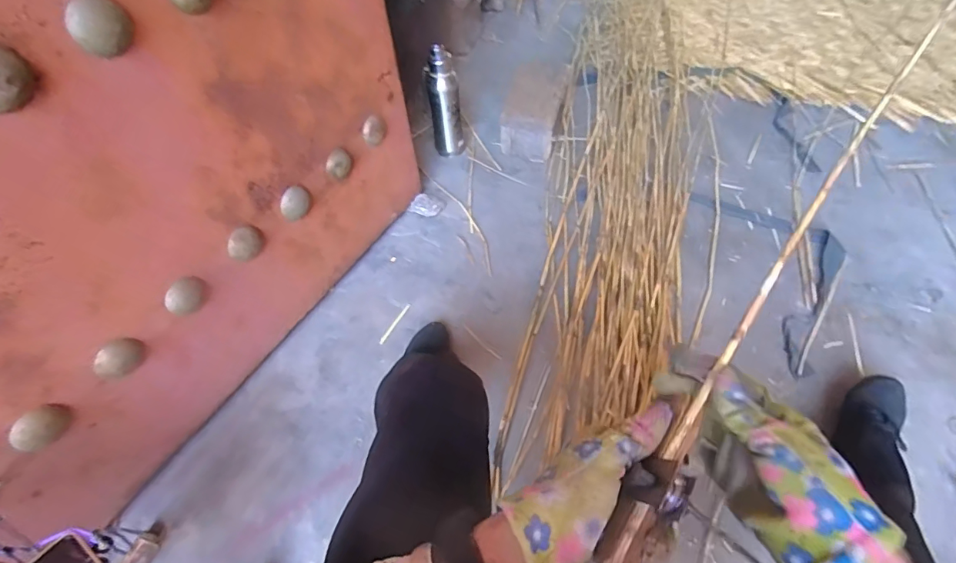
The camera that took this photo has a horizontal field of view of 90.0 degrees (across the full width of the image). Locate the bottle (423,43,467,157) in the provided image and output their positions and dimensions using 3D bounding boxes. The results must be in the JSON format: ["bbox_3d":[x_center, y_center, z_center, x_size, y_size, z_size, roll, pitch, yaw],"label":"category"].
[{"bbox_3d":[-0.086,-0.461,1.248,0.083,0.282,0.073,-5,53,1],"label":"bottle"}]

